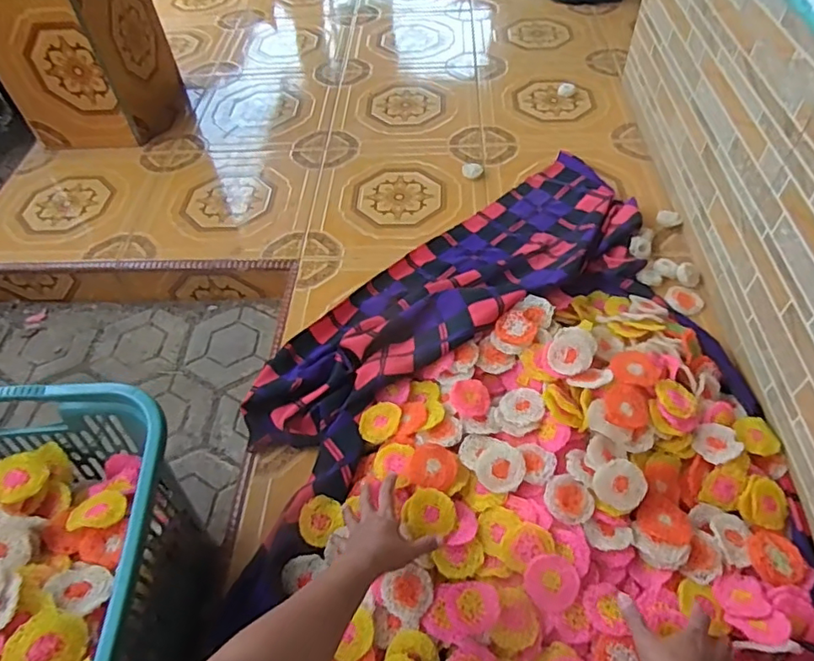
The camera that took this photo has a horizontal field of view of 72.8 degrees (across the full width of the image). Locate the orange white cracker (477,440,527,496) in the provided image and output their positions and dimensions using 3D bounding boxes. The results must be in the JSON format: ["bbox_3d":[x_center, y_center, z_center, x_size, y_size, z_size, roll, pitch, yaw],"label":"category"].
[{"bbox_3d":[0.131,0.188,0.769,0.065,0.009,0.071,-2,52,2],"label":"orange white cracker"}]

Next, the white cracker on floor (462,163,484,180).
[{"bbox_3d":[0.153,-0.373,1.289,0.048,0.025,0.037,2,52,6],"label":"white cracker on floor"}]

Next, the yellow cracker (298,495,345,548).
[{"bbox_3d":[-0.122,0.265,0.777,0.064,0.012,0.060,-2,52,2],"label":"yellow cracker"}]

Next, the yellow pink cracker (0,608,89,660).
[{"bbox_3d":[-0.343,0.300,0.528,0.064,0.008,0.066,20,30,-12],"label":"yellow pink cracker"}]

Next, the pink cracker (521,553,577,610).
[{"bbox_3d":[0.178,0.310,0.680,0.061,0.014,0.063,-1,75,5],"label":"pink cracker"}]

